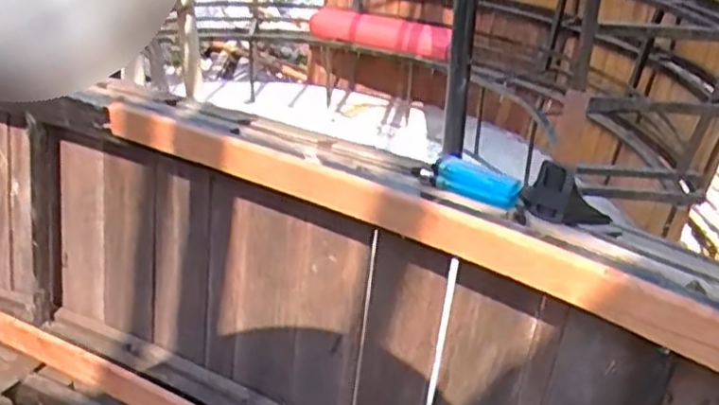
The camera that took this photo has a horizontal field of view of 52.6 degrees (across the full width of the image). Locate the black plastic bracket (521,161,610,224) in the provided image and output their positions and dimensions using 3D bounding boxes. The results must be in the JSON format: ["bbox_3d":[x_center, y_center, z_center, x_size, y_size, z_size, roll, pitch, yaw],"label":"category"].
[{"bbox_3d":[0.153,-0.005,0.546,0.063,0.038,0.023,15,29,25],"label":"black plastic bracket"}]

